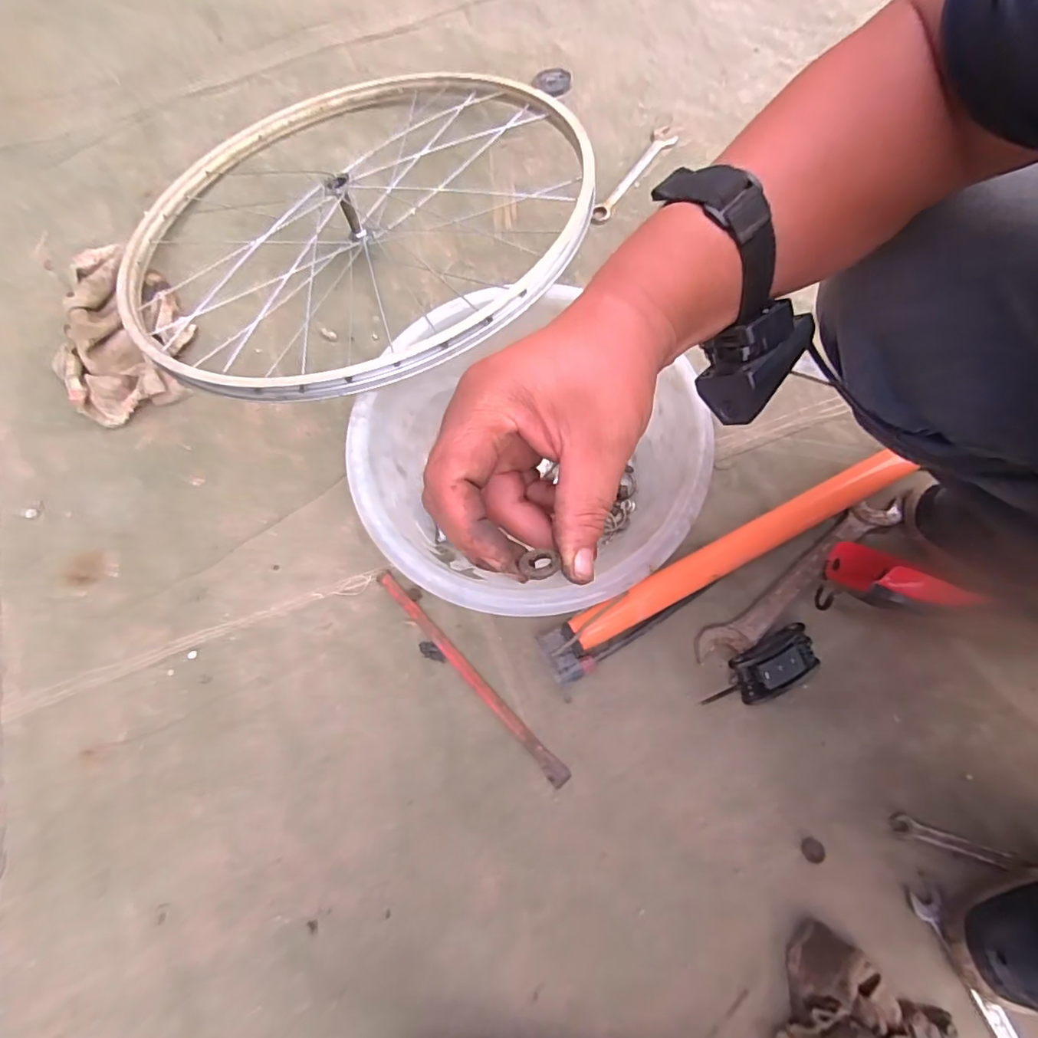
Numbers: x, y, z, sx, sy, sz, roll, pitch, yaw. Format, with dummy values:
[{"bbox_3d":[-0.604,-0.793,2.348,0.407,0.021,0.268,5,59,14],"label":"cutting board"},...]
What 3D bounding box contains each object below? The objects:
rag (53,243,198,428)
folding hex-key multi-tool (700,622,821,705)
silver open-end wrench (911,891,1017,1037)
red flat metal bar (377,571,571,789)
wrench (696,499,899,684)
[{"bbox_3d":[-0.520,-0.247,0.698,0.166,0.051,0.259,-35,74,-9],"label":"rag"},{"bbox_3d":[0.236,0.149,0.535,0.118,0.031,0.049,-28,73,-7],"label":"folding hex-key multi-tool"},{"bbox_3d":[0.383,0.394,0.459,0.029,0.009,0.150,-25,73,-6],"label":"silver open-end wrench"},{"bbox_3d":[-0.053,0.156,0.561,0.017,0.006,0.281,-43,75,-11],"label":"red flat metal bar"},{"bbox_3d":[0.291,0.062,0.573,0.264,0.013,0.049,-40,75,-10],"label":"wrench"}]

